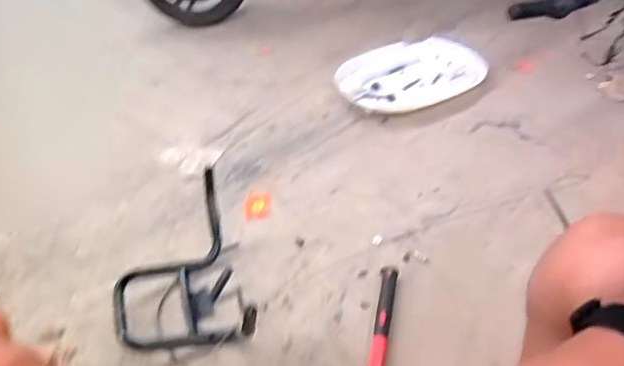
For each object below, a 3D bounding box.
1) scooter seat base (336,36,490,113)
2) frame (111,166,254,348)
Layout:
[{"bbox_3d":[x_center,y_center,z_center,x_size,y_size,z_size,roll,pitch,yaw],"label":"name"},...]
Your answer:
[{"bbox_3d":[0.247,-0.271,1.399,0.365,0.049,0.244,-21,41,-17],"label":"scooter seat base"},{"bbox_3d":[-0.226,0.143,0.926,0.213,0.131,0.251,-17,40,-12],"label":"frame"}]

